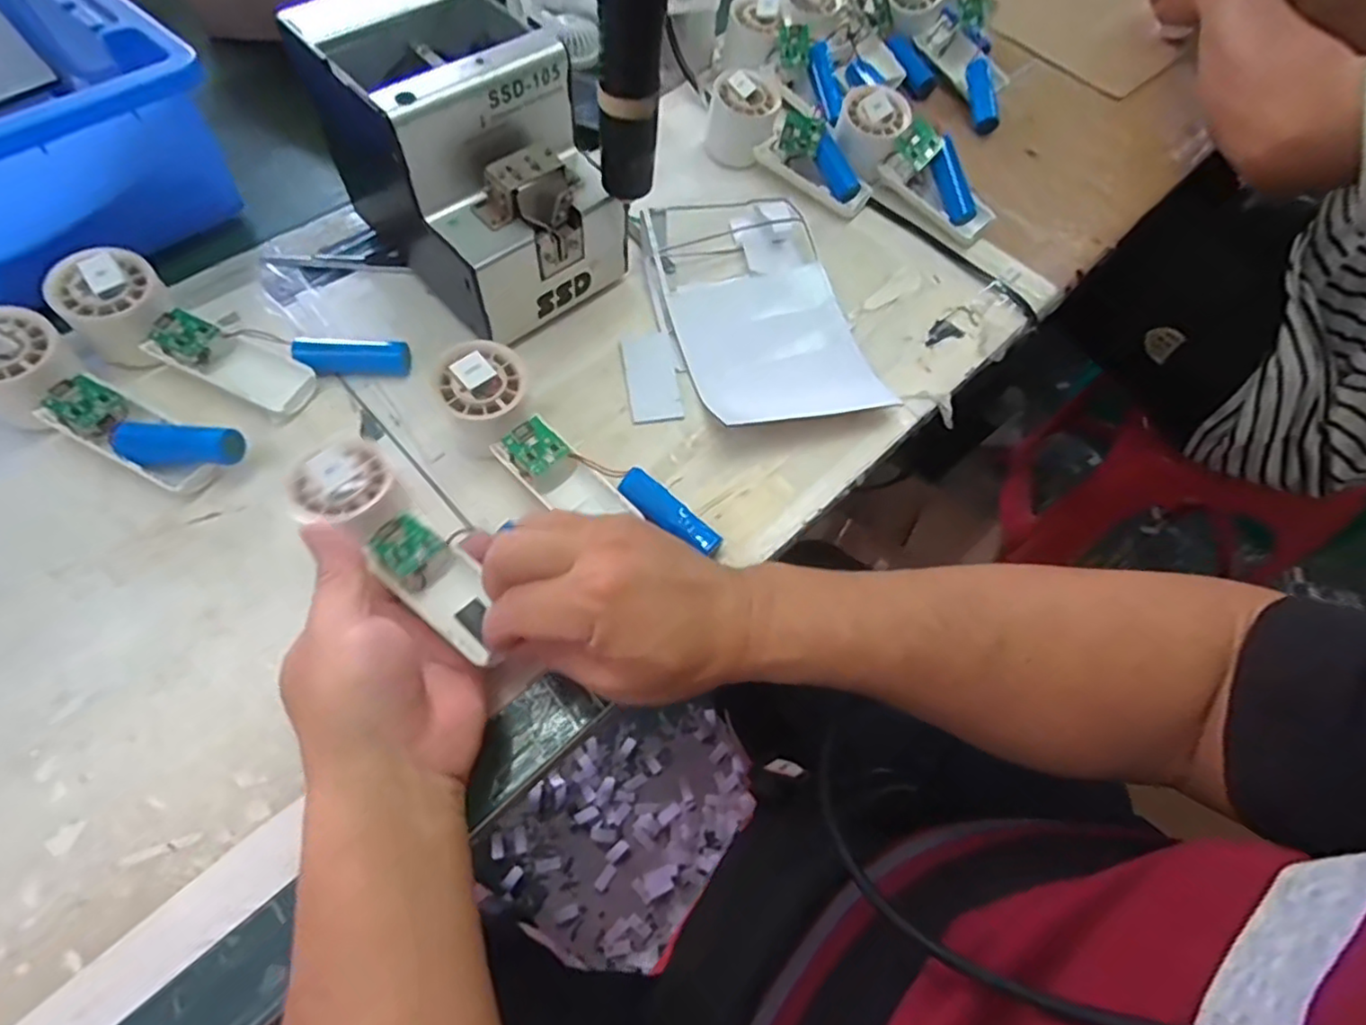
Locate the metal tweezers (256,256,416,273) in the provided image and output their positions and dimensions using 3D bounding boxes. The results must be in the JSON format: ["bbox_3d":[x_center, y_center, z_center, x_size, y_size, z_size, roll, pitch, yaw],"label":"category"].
[{"bbox_3d":[-0.265,-0.193,0.500,0.117,0.006,0.013,6,62,0],"label":"metal tweezers"}]

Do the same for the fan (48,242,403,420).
[{"bbox_3d":[-0.295,-0.107,0.434,0.208,0.055,0.075,13,61,-12],"label":"fan"}]

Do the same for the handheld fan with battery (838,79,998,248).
[{"bbox_3d":[0.194,-0.292,0.546,0.160,0.053,0.054,45,67,0],"label":"handheld fan with battery"}]

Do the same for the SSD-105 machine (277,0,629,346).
[{"bbox_3d":[-0.146,-0.241,0.450,0.124,0.146,0.186,-39,71,-21],"label":"SSD-105 machine"}]

